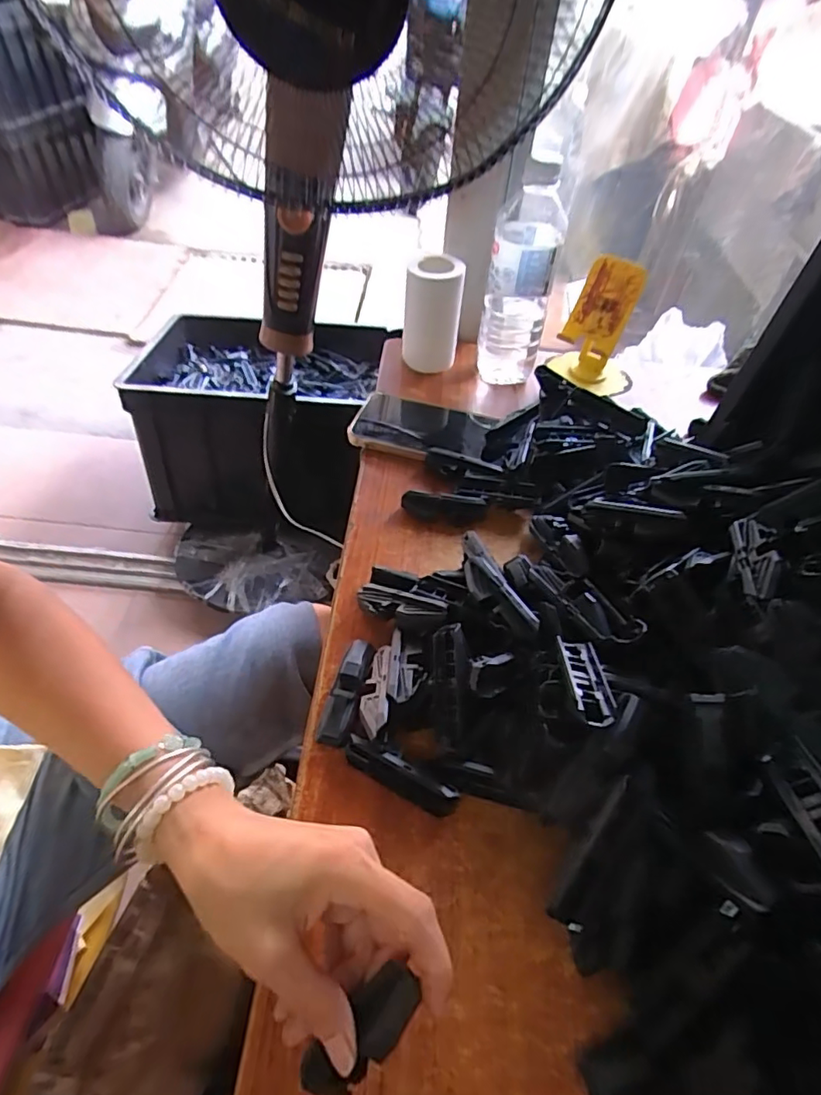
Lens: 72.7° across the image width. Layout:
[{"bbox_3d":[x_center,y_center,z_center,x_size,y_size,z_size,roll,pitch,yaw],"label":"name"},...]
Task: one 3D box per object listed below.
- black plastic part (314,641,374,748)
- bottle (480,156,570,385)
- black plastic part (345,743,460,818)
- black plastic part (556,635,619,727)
[{"bbox_3d":[-0.041,0.093,0.365,0.020,0.021,0.073,12,50,6],"label":"black plastic part"},{"bbox_3d":[0.113,-0.278,0.566,0.066,0.187,0.079,12,50,5],"label":"bottle"},{"bbox_3d":[-0.006,0.136,0.329,0.071,0.023,0.012,23,52,14],"label":"black plastic part"},{"bbox_3d":[0.096,0.071,0.308,0.022,0.007,0.070,8,25,2],"label":"black plastic part"}]

